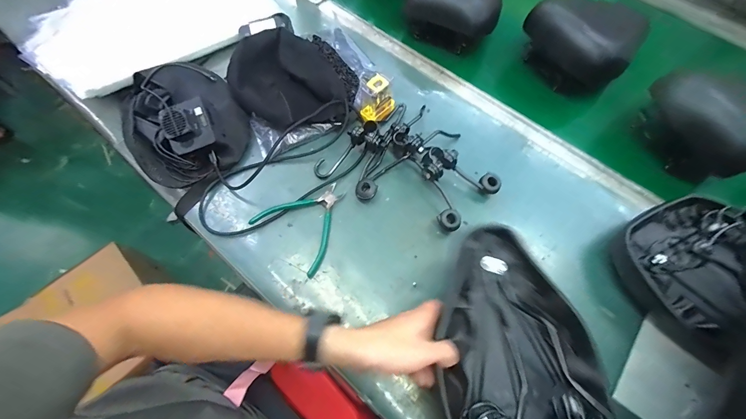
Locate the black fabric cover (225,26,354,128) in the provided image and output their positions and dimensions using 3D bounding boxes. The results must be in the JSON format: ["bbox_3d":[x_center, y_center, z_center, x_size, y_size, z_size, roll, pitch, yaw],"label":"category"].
[{"bbox_3d":[-0.145,-0.224,0.567,0.222,0.059,0.157,34,72,12],"label":"black fabric cover"}]

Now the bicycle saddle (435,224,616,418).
[{"bbox_3d":[0.163,0.147,0.355,0.172,0.076,0.249,-2,68,-1],"label":"bicycle saddle"}]

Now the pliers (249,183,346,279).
[{"bbox_3d":[-0.101,0.014,0.508,0.133,0.011,0.136,38,72,13],"label":"pliers"}]

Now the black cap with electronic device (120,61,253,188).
[{"bbox_3d":[-0.327,-0.157,0.540,0.186,0.074,0.230,-38,73,-15],"label":"black cap with electronic device"}]

